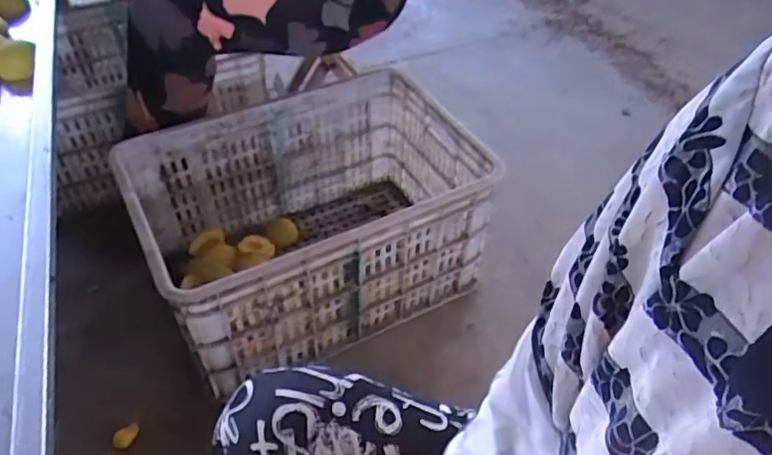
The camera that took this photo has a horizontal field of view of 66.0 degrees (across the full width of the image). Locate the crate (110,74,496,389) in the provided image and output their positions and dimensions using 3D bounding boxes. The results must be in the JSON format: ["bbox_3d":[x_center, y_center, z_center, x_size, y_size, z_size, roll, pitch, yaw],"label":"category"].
[{"bbox_3d":[-0.120,-0.013,1.022,0.529,0.287,0.361,-21,50,-21],"label":"crate"}]

